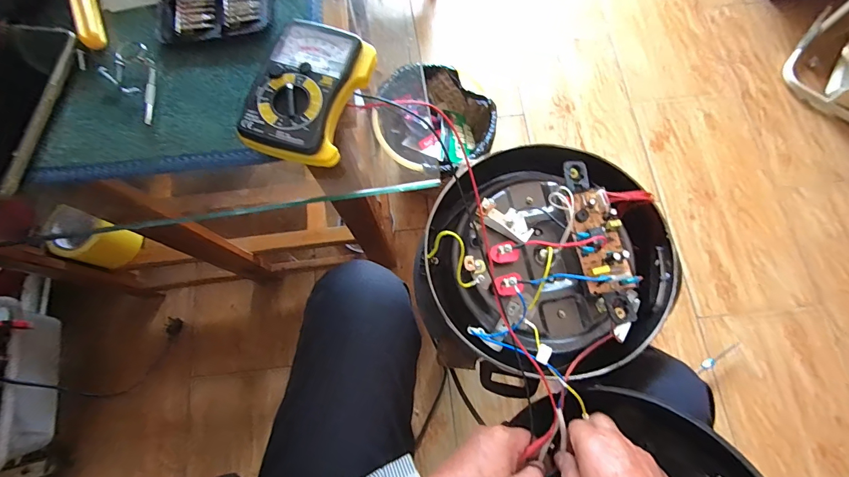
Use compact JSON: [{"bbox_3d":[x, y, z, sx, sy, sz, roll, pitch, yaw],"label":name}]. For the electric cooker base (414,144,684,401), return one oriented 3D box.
[{"bbox_3d":[0.131,0.036,0.434,0.269,0.078,0.260,0,73,1],"label":"electric cooker base"}]

